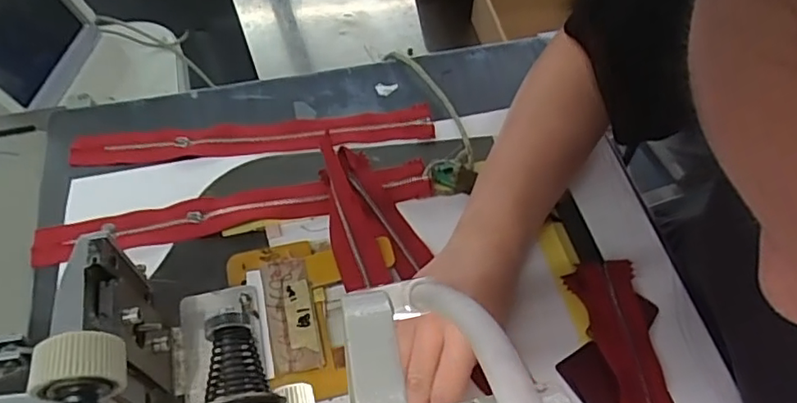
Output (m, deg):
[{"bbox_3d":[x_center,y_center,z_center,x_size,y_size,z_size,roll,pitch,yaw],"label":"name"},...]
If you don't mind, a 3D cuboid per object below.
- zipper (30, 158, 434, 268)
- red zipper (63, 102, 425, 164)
[{"bbox_3d":[-0.121,0.005,0.434,0.295,0.007,0.033,-10,59,-8],"label":"zipper"},{"bbox_3d":[-0.119,-0.055,0.474,0.297,0.007,0.035,-6,59,-6],"label":"red zipper"}]

